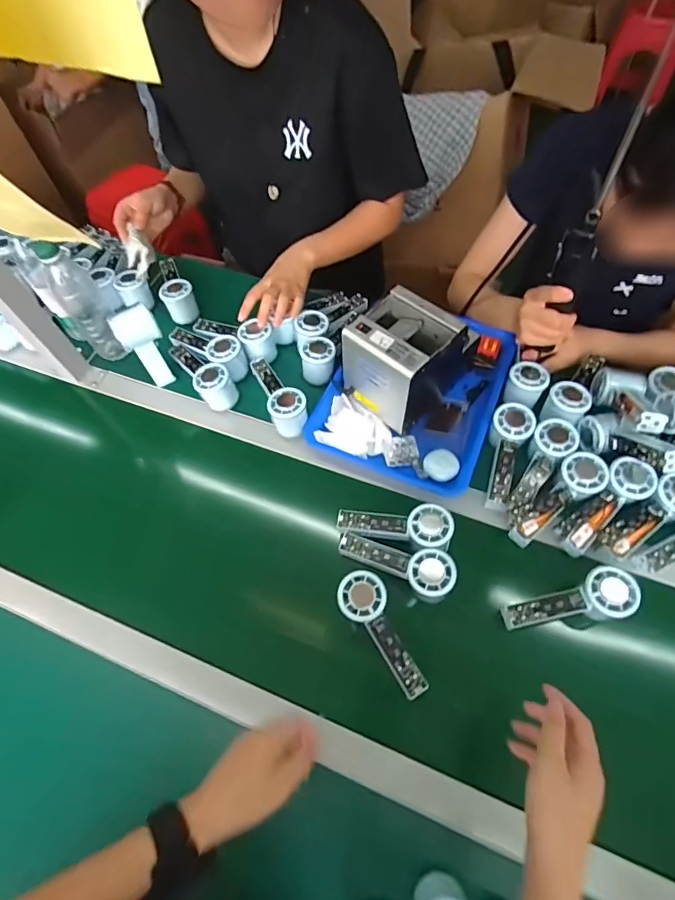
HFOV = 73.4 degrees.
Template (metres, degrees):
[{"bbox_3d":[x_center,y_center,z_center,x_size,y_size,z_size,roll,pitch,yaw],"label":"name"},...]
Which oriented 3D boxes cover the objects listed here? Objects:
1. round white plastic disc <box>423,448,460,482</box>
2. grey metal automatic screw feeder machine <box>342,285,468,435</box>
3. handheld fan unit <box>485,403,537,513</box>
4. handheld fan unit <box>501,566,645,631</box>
[{"bbox_3d":[0.152,0.021,0.661,0.049,0.006,0.052,23,66,15],"label":"round white plastic disc"},{"bbox_3d":[0.100,-0.135,0.674,0.126,0.143,0.151,39,71,21],"label":"grey metal automatic screw feeder machine"},{"bbox_3d":[0.239,0.011,0.648,0.052,0.046,0.154,14,79,11],"label":"handheld fan unit"},{"bbox_3d":[0.279,0.186,0.550,0.154,0.025,0.055,-18,61,11],"label":"handheld fan unit"}]

